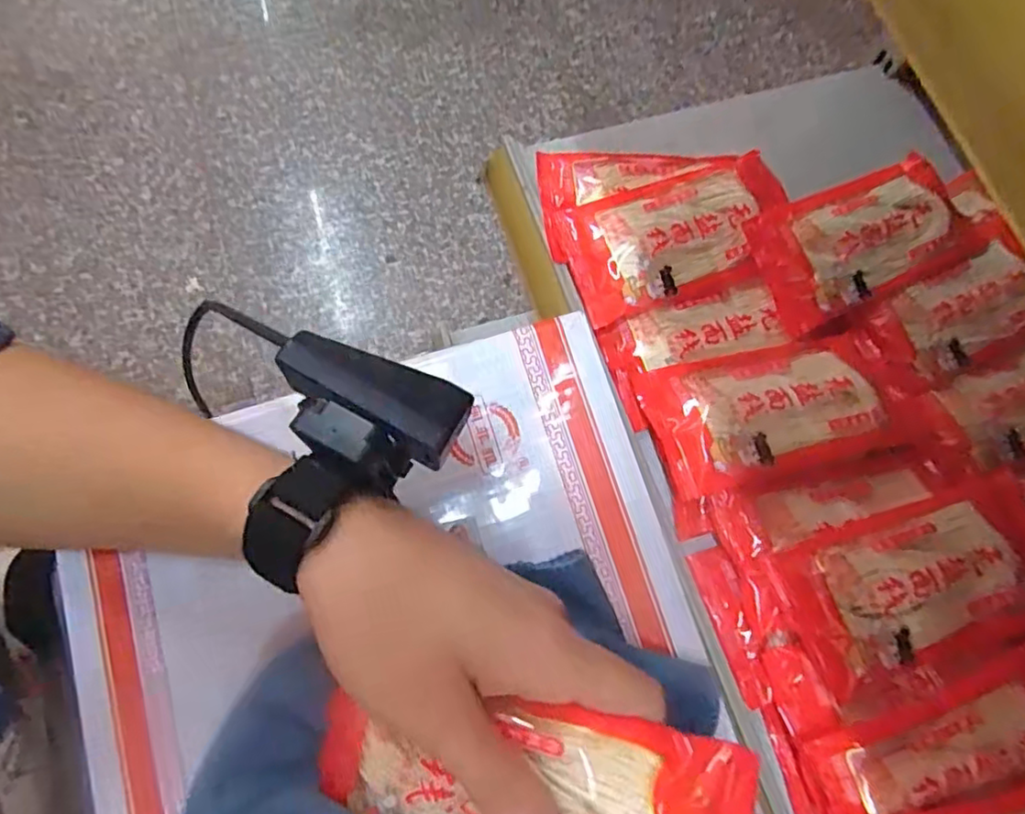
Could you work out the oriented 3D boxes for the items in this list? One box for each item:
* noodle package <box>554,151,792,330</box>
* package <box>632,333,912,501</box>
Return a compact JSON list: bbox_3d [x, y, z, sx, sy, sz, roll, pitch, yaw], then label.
[{"bbox_3d":[0.106,-0.110,0.405,0.141,0.016,0.076,-17,75,-7],"label":"noodle package"},{"bbox_3d":[0.156,0.001,0.374,0.148,0.029,0.077,-13,74,-6],"label":"package"}]

